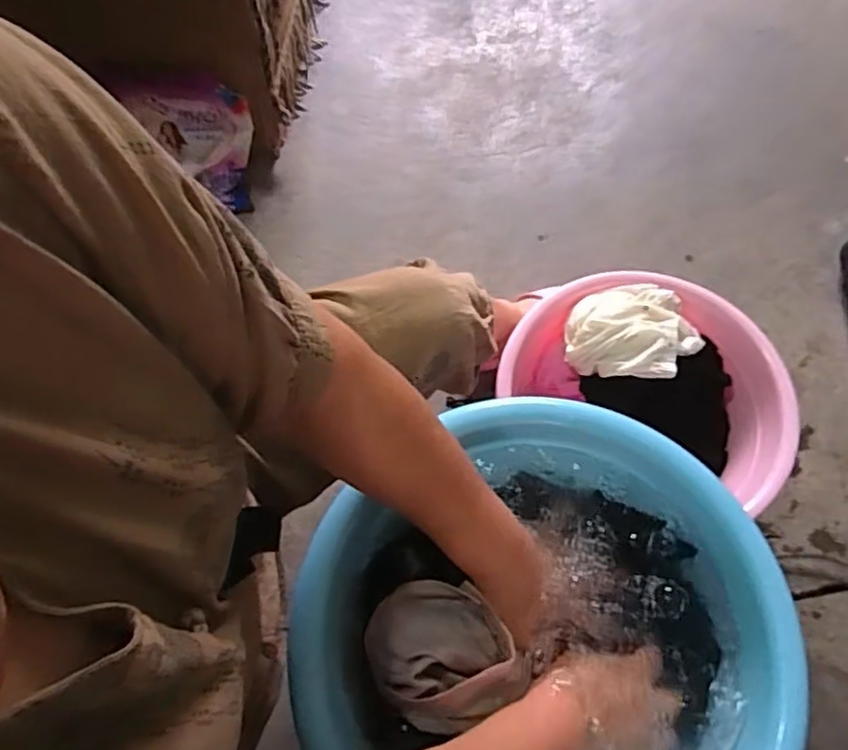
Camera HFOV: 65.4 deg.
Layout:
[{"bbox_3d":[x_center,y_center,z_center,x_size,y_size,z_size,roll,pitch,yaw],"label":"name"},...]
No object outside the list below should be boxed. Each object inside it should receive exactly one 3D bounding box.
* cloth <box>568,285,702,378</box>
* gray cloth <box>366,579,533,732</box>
[{"bbox_3d":[0.275,-0.057,0.858,0.171,0.052,0.137,9,67,5],"label":"cloth"},{"bbox_3d":[0.013,0.201,0.477,0.094,0.050,0.104,-35,70,-11],"label":"gray cloth"}]

